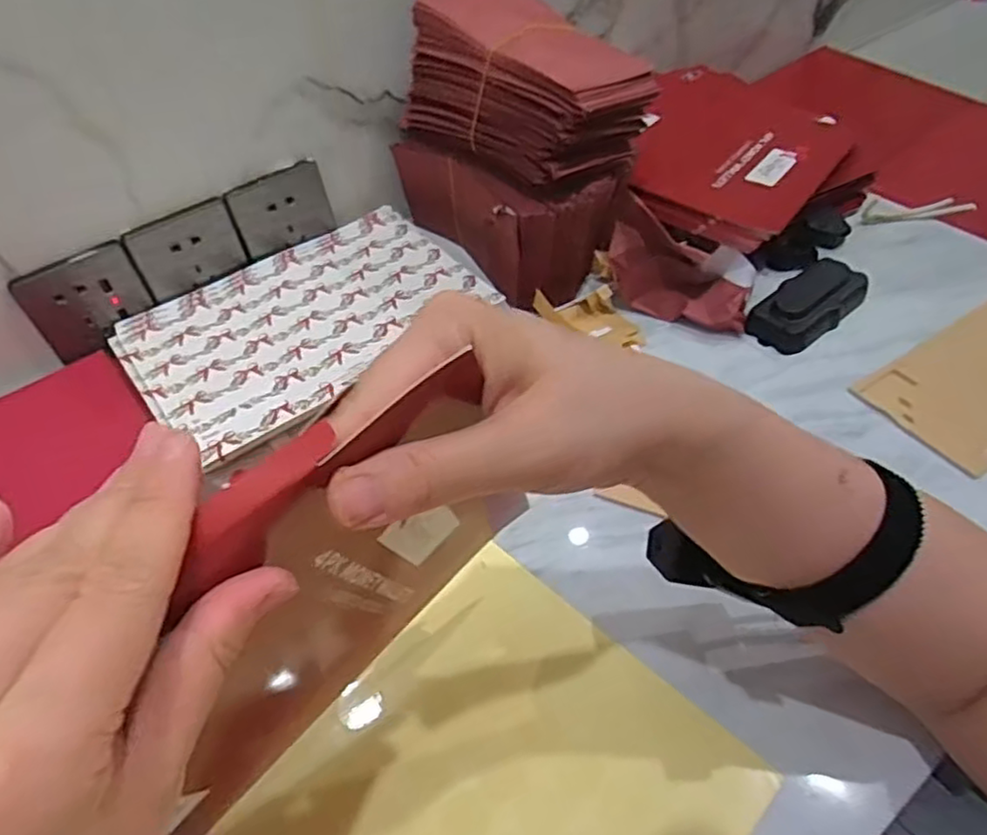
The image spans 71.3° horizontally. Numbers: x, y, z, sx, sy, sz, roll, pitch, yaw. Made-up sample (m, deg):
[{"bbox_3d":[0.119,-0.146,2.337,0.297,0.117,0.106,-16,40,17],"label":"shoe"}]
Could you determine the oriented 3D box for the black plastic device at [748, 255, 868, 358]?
[{"bbox_3d":[0.257,-0.092,0.555,0.107,0.025,0.054,-36,56,-23],"label":"black plastic device"}]

